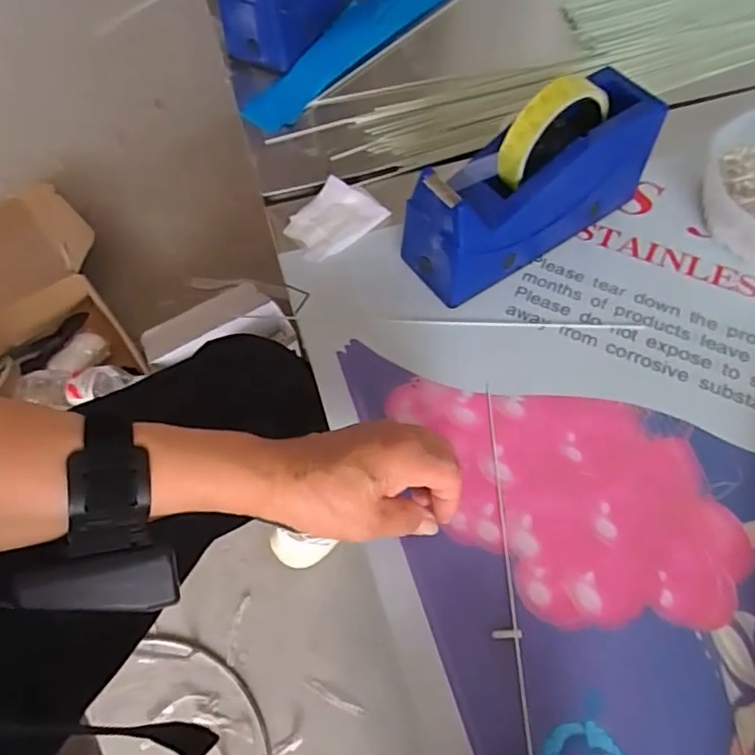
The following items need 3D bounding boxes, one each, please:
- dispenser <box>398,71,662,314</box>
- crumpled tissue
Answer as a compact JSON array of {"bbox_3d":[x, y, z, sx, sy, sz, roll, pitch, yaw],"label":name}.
[{"bbox_3d":[0.120,-0.153,0.444,0.204,0.118,0.065,-31,65,-14],"label":"dispenser"},{"bbox_3d":[-0.040,-0.138,0.505,0.063,0.009,0.080,41,72,19],"label":"crumpled tissue"}]

